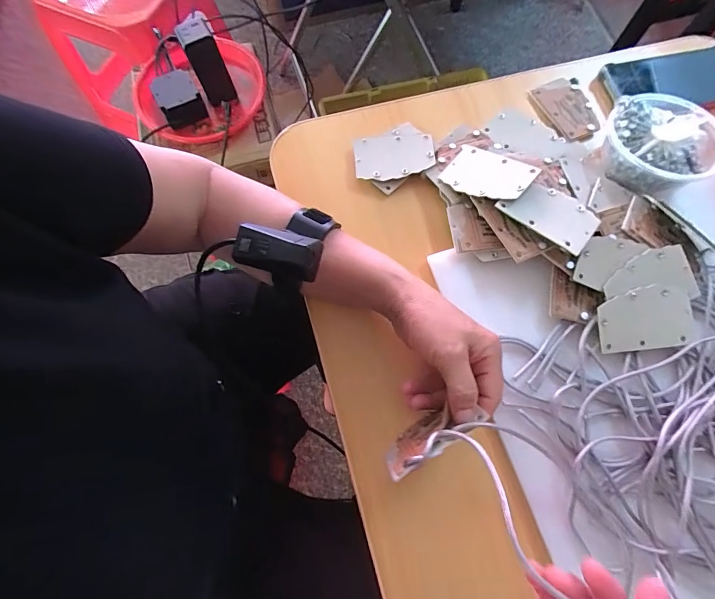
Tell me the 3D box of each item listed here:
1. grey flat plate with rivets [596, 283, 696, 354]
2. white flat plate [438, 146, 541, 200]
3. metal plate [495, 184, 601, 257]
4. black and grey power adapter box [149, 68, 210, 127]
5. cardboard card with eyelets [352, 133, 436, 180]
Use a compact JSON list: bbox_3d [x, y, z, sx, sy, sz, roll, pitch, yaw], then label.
[{"bbox_3d":[0.262,0.017,0.350,0.084,0.005,0.055,-7,84,-1],"label":"grey flat plate with rivets"},{"bbox_3d":[0.129,-0.125,0.387,0.084,0.005,0.052,32,77,34],"label":"white flat plate"},{"bbox_3d":[0.182,-0.081,0.362,0.082,0.006,0.053,39,72,12],"label":"metal plate"},{"bbox_3d":[-0.328,-0.369,0.707,0.074,0.038,0.091,-30,75,-9],"label":"black and grey power adapter box"},{"bbox_3d":[0.039,-0.155,0.416,0.085,0.006,0.052,-6,70,1],"label":"cardboard card with eyelets"}]

